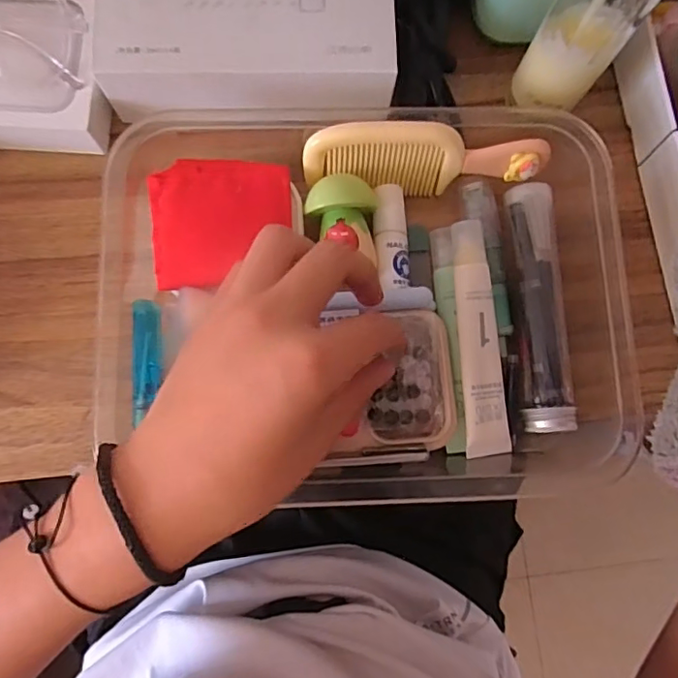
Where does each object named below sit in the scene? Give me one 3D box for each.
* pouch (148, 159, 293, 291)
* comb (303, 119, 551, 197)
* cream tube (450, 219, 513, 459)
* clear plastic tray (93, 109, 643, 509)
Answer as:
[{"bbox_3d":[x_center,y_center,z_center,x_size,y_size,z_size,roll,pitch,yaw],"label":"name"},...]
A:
[{"bbox_3d":[-0.062,-0.063,0.288,0.073,0.004,0.069,-5,81,-3],"label":"pouch"},{"bbox_3d":[0.047,-0.099,0.303,0.132,0.047,0.012,1,49,0],"label":"comb"},{"bbox_3d":[0.074,-0.001,0.290,0.025,0.013,0.124,-7,81,-4],"label":"cream tube"},{"bbox_3d":[0.020,-0.023,0.296,0.277,0.045,0.211,2,81,-2],"label":"clear plastic tray"}]

